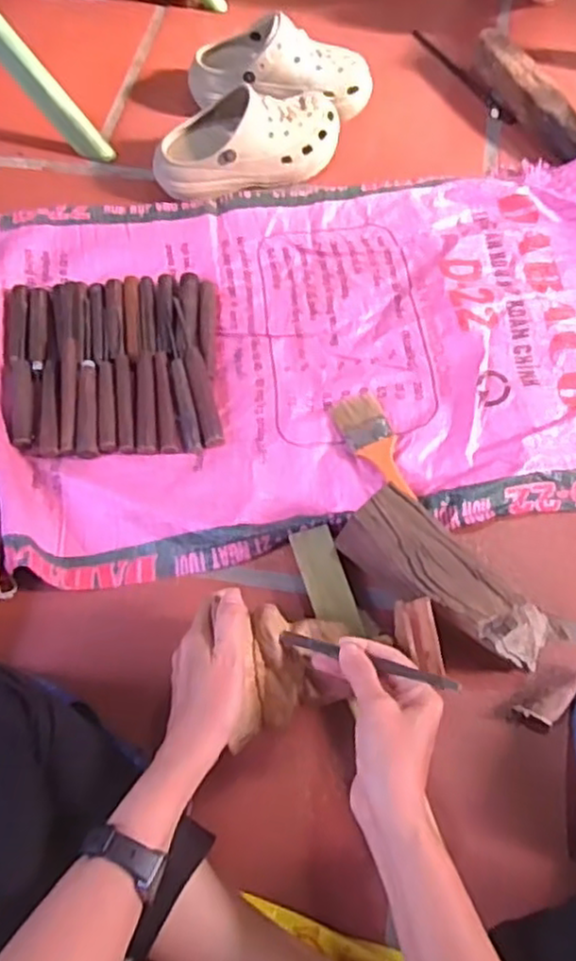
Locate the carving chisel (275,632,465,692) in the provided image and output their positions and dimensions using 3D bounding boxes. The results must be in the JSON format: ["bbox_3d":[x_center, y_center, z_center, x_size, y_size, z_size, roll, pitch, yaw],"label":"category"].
[{"bbox_3d":[0.061,0.139,0.527,0.140,0.007,0.010,12,66,13],"label":"carving chisel"}]

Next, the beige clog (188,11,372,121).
[{"bbox_3d":[-0.011,-0.534,0.894,0.239,0.096,0.106,9,65,6],"label":"beige clog"}]

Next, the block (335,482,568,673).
[{"bbox_3d":[0.143,0.088,0.606,0.199,0.063,0.089,31,69,15],"label":"block"}]

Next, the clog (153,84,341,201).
[{"bbox_3d":[-0.051,-0.423,0.848,0.235,0.081,0.103,-15,65,-5],"label":"clog"}]

